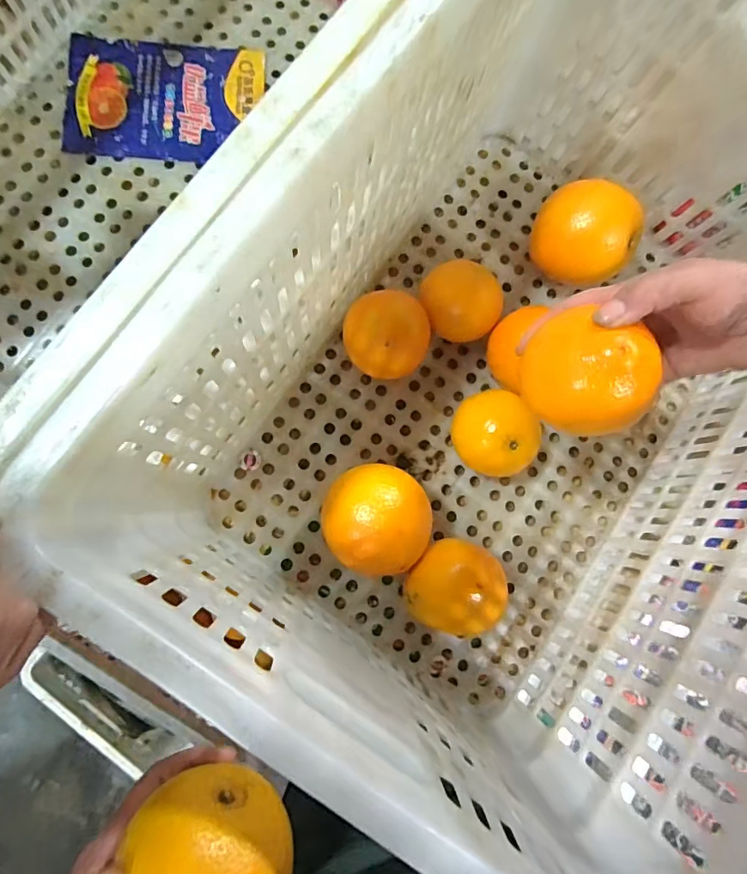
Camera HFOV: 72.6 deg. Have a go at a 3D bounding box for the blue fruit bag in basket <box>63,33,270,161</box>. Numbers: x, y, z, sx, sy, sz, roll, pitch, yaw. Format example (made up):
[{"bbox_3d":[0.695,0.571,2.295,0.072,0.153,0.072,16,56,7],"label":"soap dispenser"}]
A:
[{"bbox_3d":[-0.232,-0.375,0.567,0.207,0.004,0.140,2,85,-5],"label":"blue fruit bag in basket"}]

